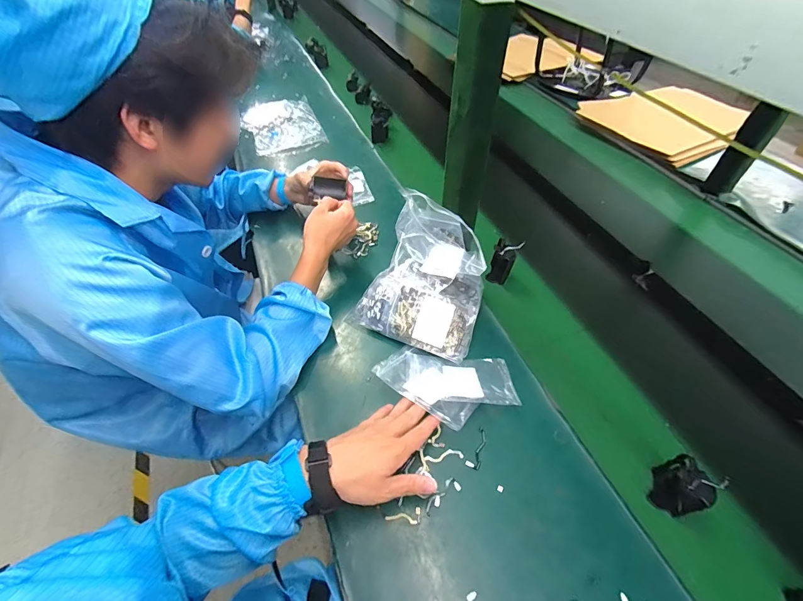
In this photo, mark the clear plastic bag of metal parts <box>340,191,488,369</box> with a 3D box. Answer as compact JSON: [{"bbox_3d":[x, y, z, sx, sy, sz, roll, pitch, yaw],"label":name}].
[{"bbox_3d":[0.037,-0.044,0.604,0.198,0.149,0.189,19,53,16],"label":"clear plastic bag of metal parts"}]

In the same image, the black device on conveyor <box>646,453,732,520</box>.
[{"bbox_3d":[0.335,0.223,0.451,0.046,0.071,0.049,-34,56,-25],"label":"black device on conveyor"}]

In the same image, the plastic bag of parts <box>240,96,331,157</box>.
[{"bbox_3d":[-0.345,-0.509,1.093,0.195,0.025,0.320,-15,52,-17],"label":"plastic bag of parts"}]

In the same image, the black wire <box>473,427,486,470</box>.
[{"bbox_3d":[0.105,0.197,0.500,0.011,0.004,0.055,14,49,7],"label":"black wire"}]

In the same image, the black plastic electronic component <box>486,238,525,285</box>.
[{"bbox_3d":[0.186,-0.072,0.692,0.043,0.073,0.051,22,53,20],"label":"black plastic electronic component"}]

